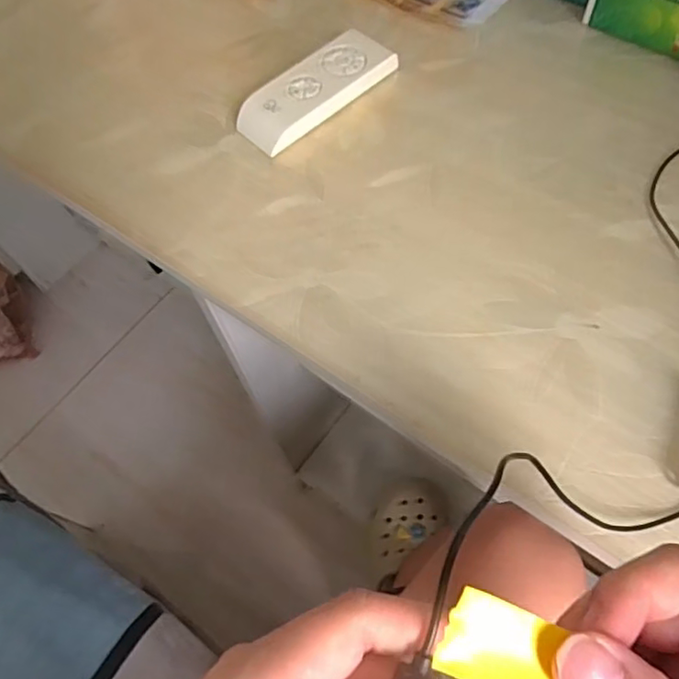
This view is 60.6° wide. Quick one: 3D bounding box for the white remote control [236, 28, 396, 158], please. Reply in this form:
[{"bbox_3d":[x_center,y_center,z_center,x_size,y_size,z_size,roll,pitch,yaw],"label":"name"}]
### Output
[{"bbox_3d":[-0.017,-0.189,0.441,0.126,0.022,0.048,-39,67,-16],"label":"white remote control"}]

